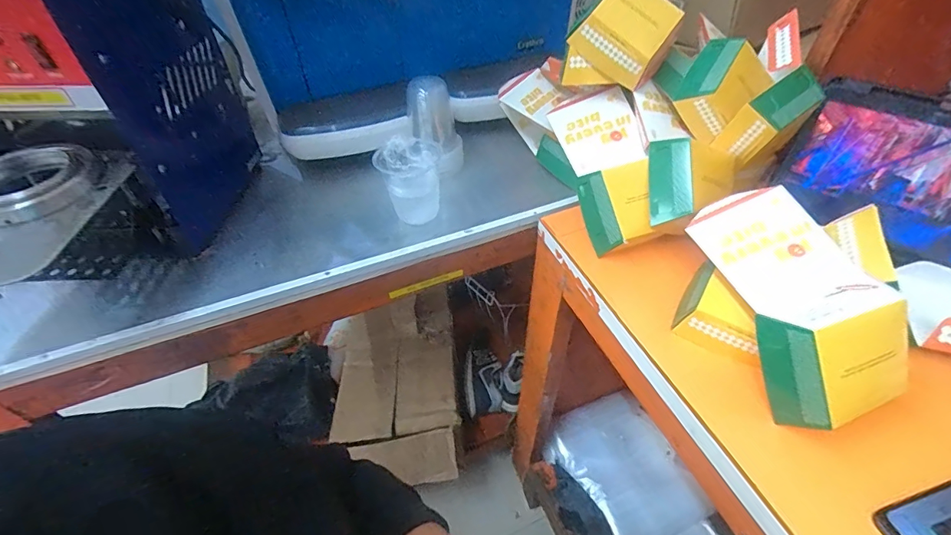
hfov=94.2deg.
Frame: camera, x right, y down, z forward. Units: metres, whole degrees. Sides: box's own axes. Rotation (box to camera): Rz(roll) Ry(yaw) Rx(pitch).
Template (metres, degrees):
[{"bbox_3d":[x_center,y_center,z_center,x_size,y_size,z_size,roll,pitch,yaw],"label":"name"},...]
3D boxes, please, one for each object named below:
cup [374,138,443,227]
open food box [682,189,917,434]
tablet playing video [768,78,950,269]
[{"bbox_3d":[-0.090,-0.129,0.621,0.078,0.109,0.087,-6,46,-2],"label":"cup"},{"bbox_3d":[0.292,0.022,0.411,0.114,0.079,0.230,-8,62,-5],"label":"open food box"},{"bbox_3d":[0.513,-0.105,0.514,0.255,0.165,0.014,28,22,26],"label":"tablet playing video"}]

